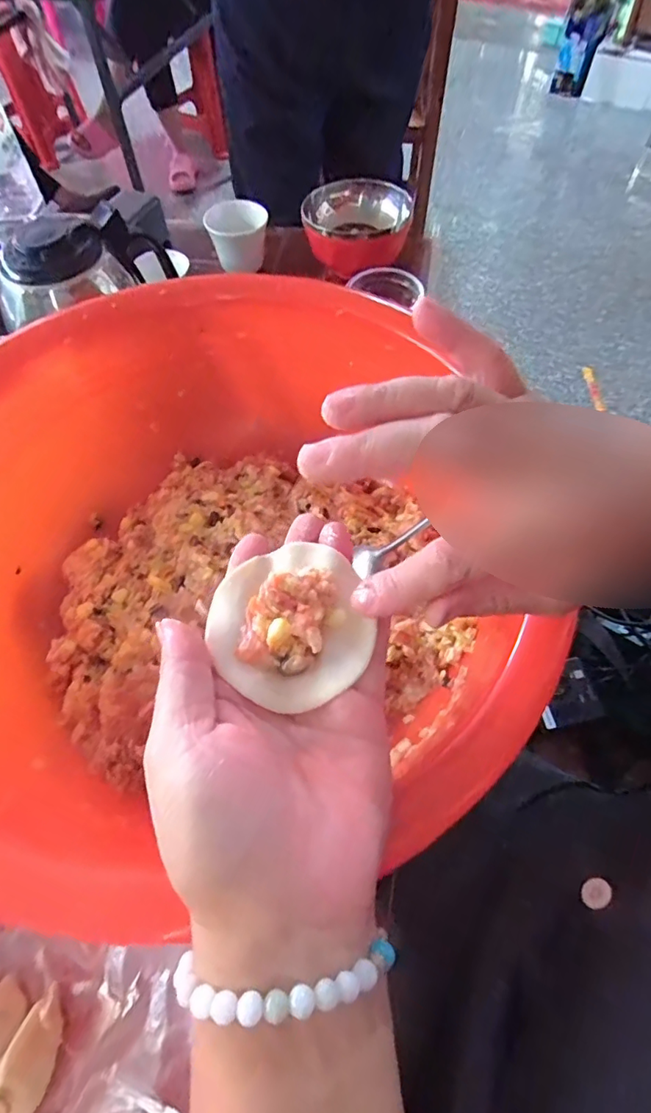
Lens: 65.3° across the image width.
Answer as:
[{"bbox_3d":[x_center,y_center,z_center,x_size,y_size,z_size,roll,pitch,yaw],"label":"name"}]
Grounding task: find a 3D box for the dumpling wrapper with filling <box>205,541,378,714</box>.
[{"bbox_3d":[-0.016,0.026,0.213,0.066,0.018,0.068,0,60,1],"label":"dumpling wrapper with filling"}]

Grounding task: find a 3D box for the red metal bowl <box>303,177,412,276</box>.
[{"bbox_3d":[0.038,-0.380,0.584,0.119,0.049,0.104,15,61,9],"label":"red metal bowl"}]

